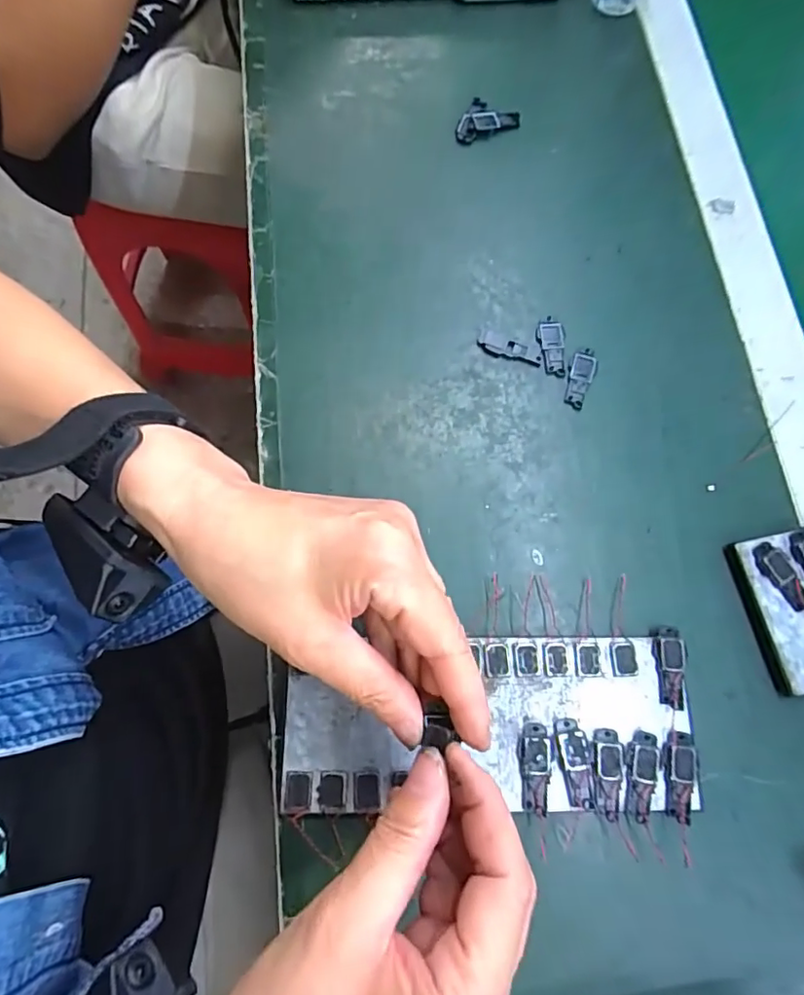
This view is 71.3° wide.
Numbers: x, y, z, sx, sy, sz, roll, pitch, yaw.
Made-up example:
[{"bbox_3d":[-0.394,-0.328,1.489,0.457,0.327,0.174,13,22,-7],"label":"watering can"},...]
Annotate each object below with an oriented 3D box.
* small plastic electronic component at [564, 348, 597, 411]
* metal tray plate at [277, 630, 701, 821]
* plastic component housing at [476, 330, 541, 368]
[{"bbox_3d":[0.108,-0.073,0.340,0.015,0.004,0.039,23,74,6],"label":"small plastic electronic component"},{"bbox_3d":[0.043,0.112,0.281,0.200,0.011,0.080,0,73,-1],"label":"metal tray plate"},{"bbox_3d":[0.066,-0.090,0.343,0.038,0.004,0.015,24,74,6],"label":"plastic component housing"}]

